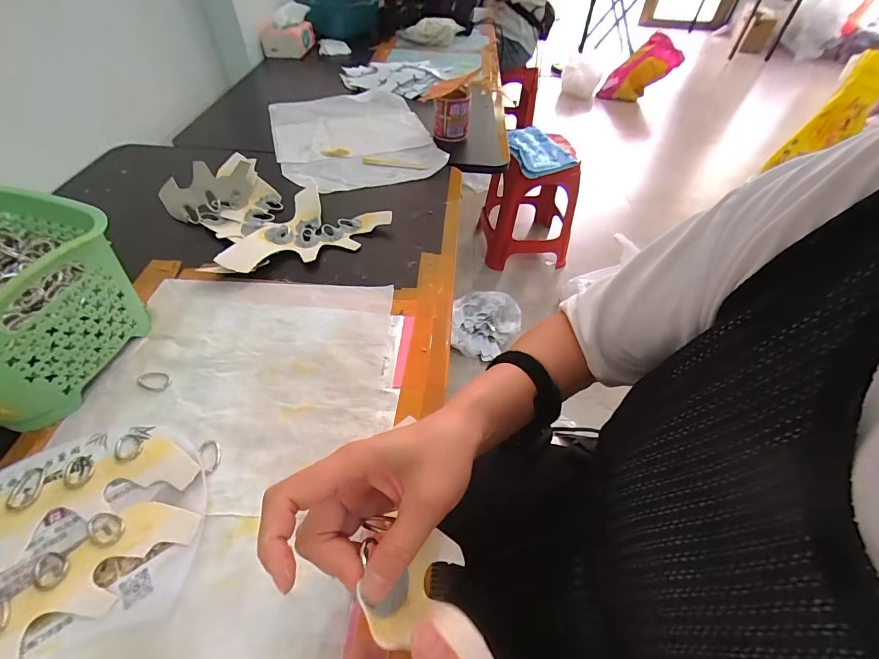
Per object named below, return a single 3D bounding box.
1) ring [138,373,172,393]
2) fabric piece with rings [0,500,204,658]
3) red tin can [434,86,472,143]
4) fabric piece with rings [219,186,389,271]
[{"bbox_3d":[-0.269,0.048,0.367,0.032,0.004,0.018,10,50,6],"label":"ring"},{"bbox_3d":[-0.265,0.187,0.244,0.082,0.006,0.207,37,58,25],"label":"fabric piece with rings"},{"bbox_3d":[0.023,-0.387,0.701,0.063,0.076,0.052,4,50,1],"label":"red tin can"},{"bbox_3d":[-0.179,-0.122,0.500,0.140,0.026,0.193,27,54,19],"label":"fabric piece with rings"}]

